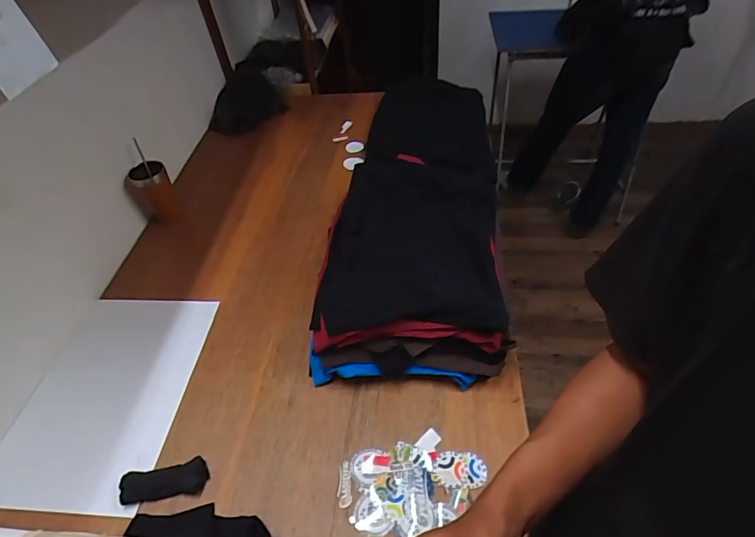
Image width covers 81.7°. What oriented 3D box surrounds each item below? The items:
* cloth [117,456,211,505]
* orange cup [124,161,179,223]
[{"bbox_3d":[-0.335,0.335,0.688,0.129,0.026,0.046,-9,49,-5],"label":"cloth"},{"bbox_3d":[-0.541,-0.178,1.057,0.104,0.140,0.071,-13,47,-8],"label":"orange cup"}]

